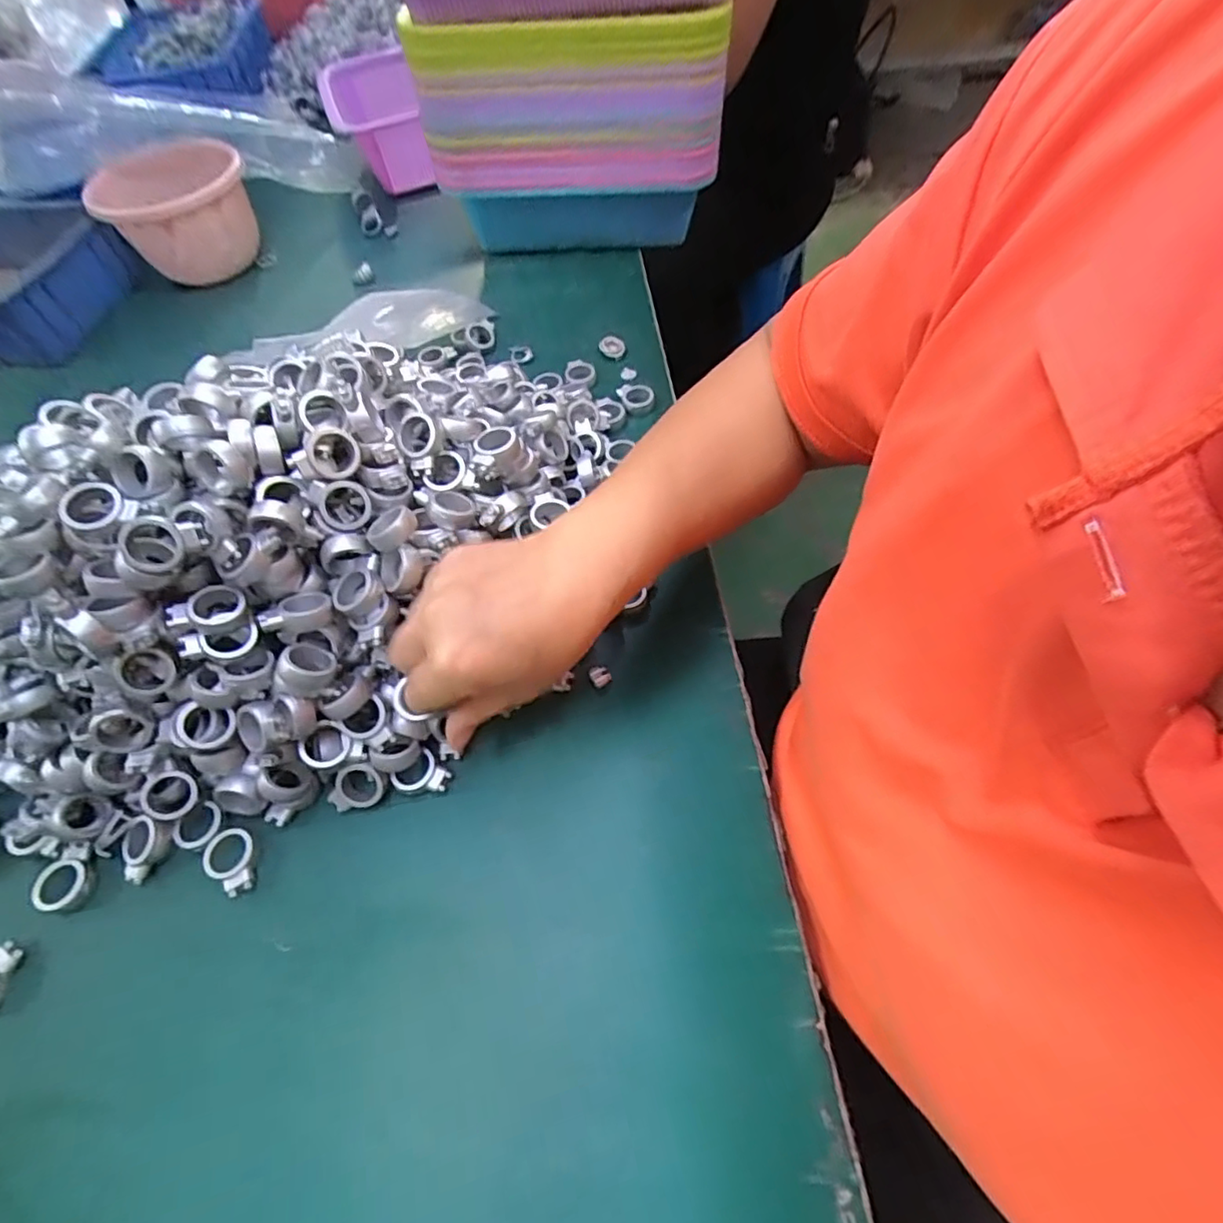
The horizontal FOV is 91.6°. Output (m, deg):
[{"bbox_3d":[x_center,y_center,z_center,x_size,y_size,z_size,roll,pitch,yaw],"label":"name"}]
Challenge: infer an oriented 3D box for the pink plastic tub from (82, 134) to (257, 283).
[{"bbox_3d":[-0.452,-0.415,0.638,0.140,0.108,0.162,-24,58,-11],"label":"pink plastic tub"}]

